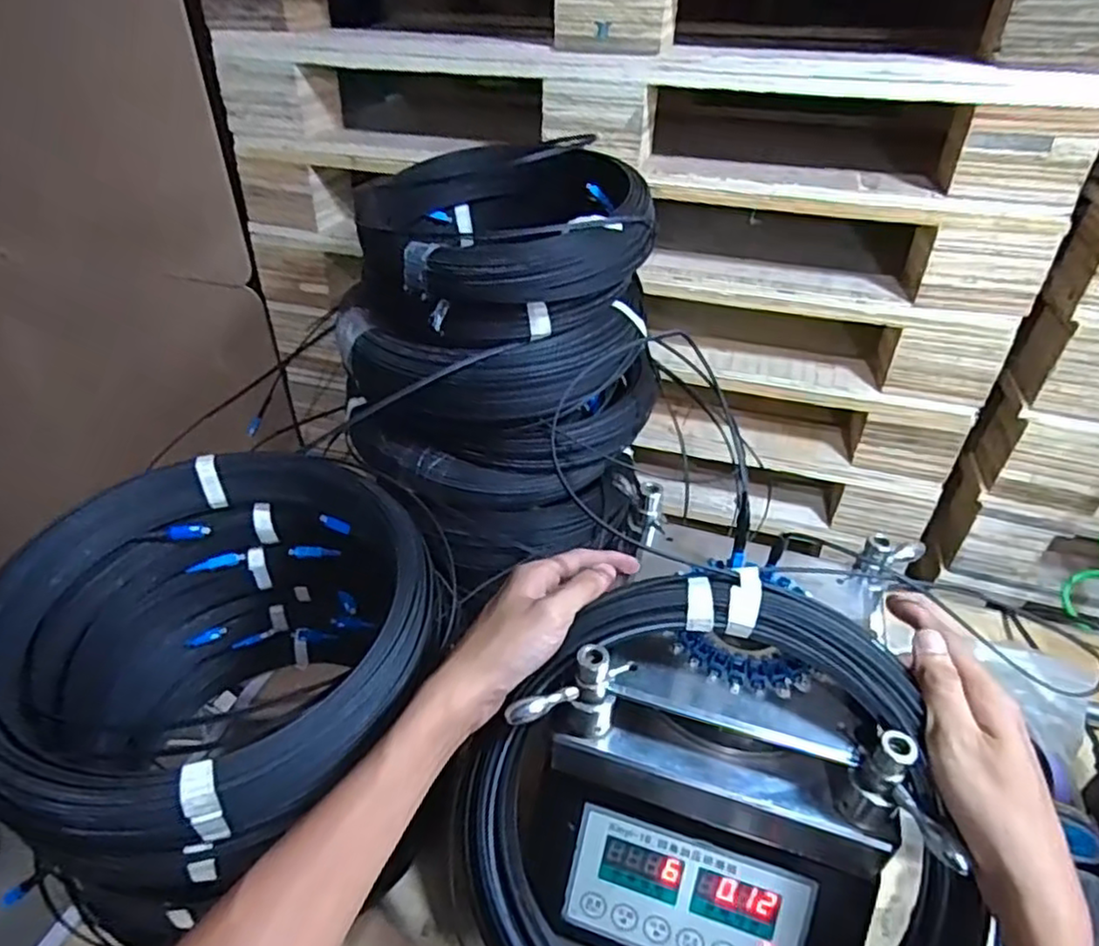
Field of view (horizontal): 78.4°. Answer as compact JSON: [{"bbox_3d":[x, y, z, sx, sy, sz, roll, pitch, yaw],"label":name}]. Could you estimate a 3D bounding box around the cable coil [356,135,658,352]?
[{"bbox_3d":[-0.052,-0.250,0.711,0.278,0.115,0.281,-19,42,-24],"label":"cable coil"}]

